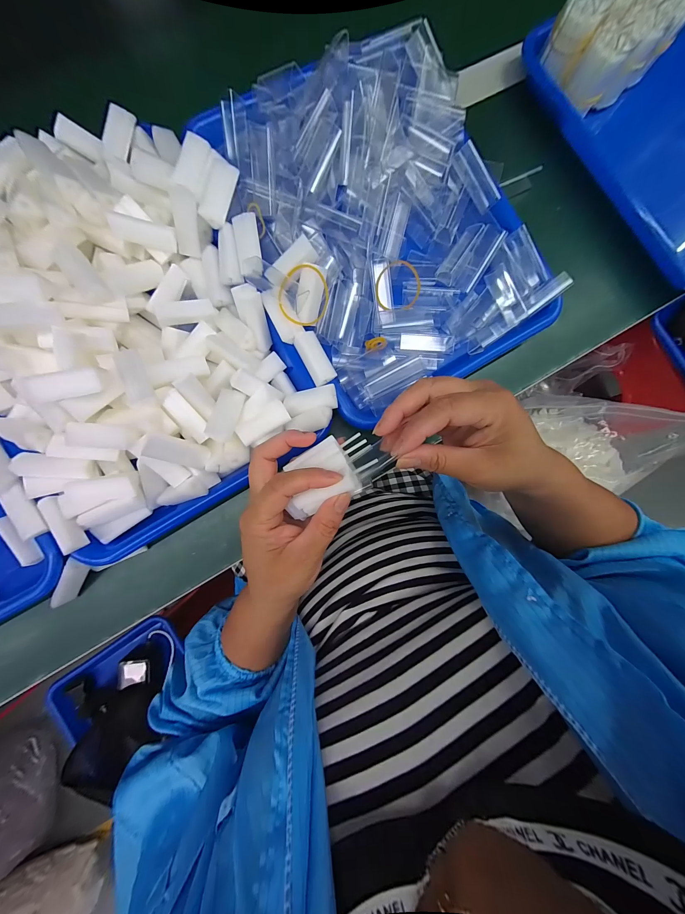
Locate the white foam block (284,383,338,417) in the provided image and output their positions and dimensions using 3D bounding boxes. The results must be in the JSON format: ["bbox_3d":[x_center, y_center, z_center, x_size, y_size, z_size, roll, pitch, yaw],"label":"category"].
[{"bbox_3d":[-0.029,-0.050,0.260,0.047,0.011,0.021,-9,87,19],"label":"white foam block"}]

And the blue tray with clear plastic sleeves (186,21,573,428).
[{"bbox_3d":[0.037,-0.212,0.277,0.240,0.054,0.310,-30,89,-6],"label":"blue tray with clear plastic sleeves"}]

